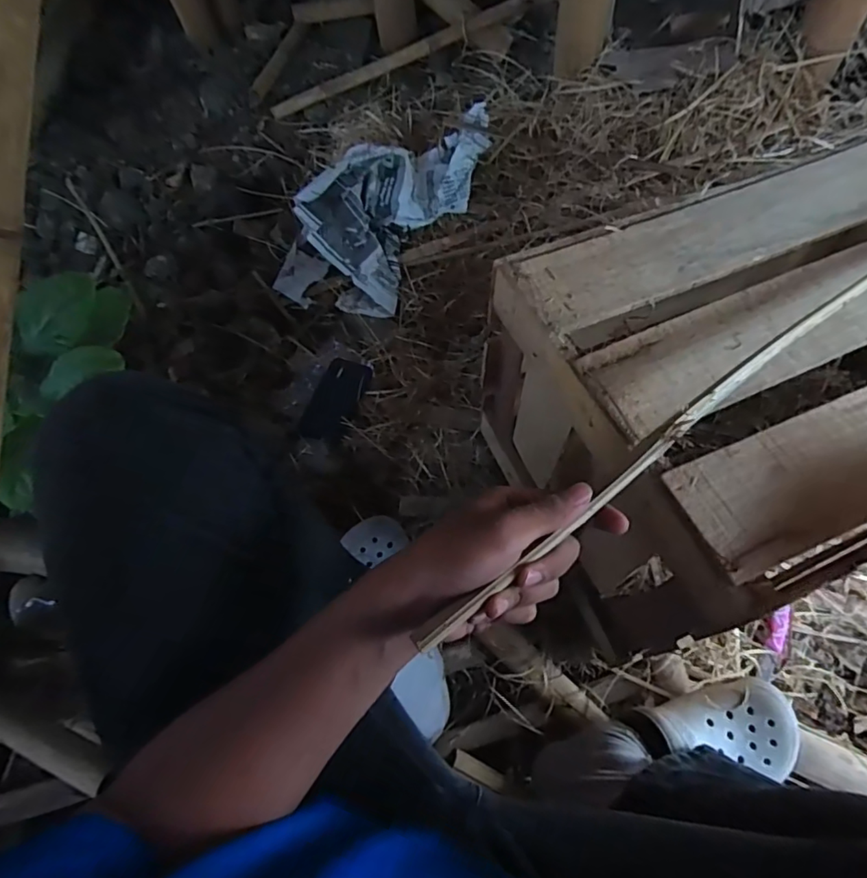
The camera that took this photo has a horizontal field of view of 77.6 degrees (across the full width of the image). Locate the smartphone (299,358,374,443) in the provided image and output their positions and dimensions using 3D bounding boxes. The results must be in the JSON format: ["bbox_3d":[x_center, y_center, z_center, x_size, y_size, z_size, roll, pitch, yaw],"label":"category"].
[{"bbox_3d":[-0.165,-0.069,0.925,0.080,0.014,0.164,12,61,10],"label":"smartphone"}]

